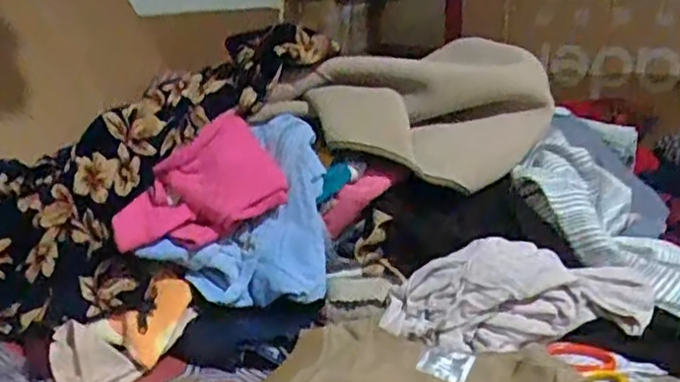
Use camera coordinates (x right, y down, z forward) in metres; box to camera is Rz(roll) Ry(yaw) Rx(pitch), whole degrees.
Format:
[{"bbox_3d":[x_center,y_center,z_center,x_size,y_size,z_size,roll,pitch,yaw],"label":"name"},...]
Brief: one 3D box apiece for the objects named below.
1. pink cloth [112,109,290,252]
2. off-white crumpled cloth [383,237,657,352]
[{"bbox_3d":[-0.175,0.001,0.836,0.207,0.145,0.040,-32,-16,-14],"label":"pink cloth"},{"bbox_3d":[0.204,0.115,0.774,0.301,0.086,0.093,-1,18,2],"label":"off-white crumpled cloth"}]

